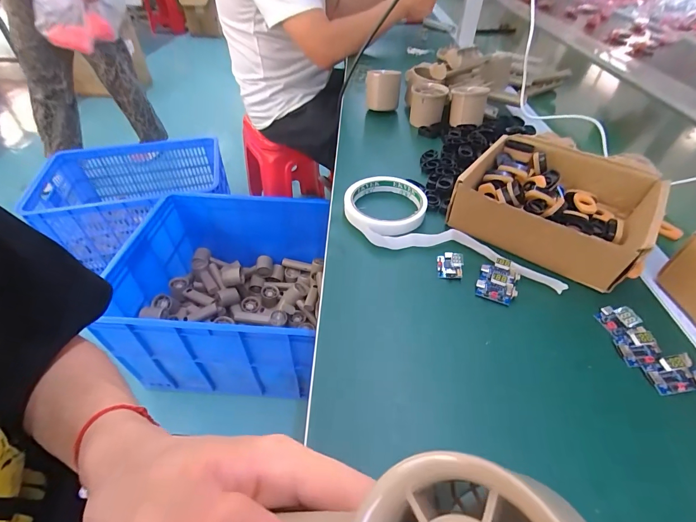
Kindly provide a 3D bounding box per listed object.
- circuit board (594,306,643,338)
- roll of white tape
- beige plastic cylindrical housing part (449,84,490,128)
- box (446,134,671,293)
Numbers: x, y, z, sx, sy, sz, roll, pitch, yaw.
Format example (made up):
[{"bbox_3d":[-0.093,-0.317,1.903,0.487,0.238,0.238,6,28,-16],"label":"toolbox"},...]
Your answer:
[{"bbox_3d":[0.220,0.047,0.278,0.017,0.017,0.025,-9,46,-10],"label":"circuit board"},{"bbox_3d":[0.104,-0.039,0.363,0.222,0.019,0.099,17,47,15],"label":"roll of white tape"},{"bbox_3d":[0.189,-0.246,0.539,0.058,0.048,0.053,14,46,12],"label":"beige plastic cylindrical housing part"},{"bbox_3d":[0.220,-0.060,0.360,0.176,0.064,0.159,30,52,26],"label":"box"}]

